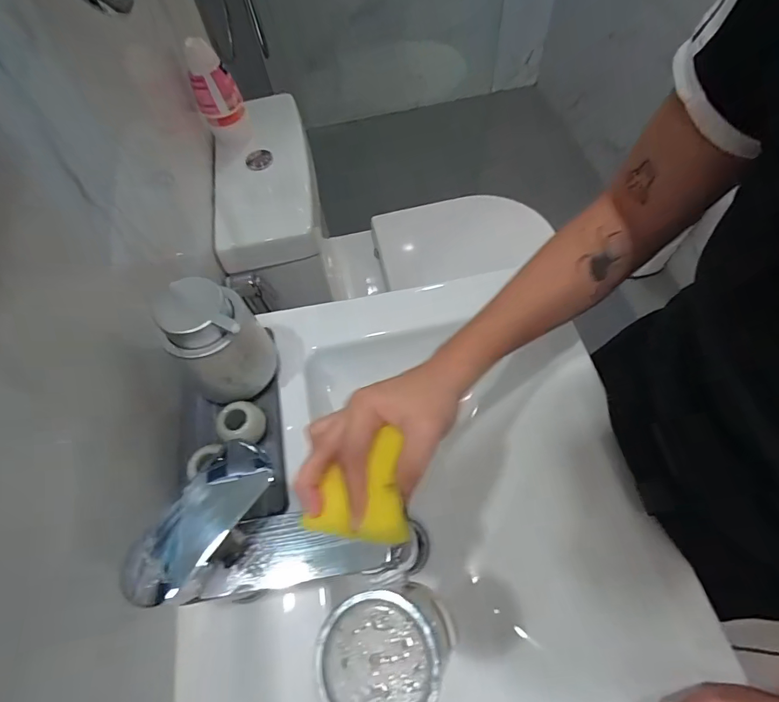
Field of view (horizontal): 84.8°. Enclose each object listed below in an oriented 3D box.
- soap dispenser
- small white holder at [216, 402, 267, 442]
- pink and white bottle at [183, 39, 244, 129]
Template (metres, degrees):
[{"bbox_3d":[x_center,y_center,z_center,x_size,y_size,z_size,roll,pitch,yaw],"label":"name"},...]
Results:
[{"bbox_3d":[-0.159,-0.009,0.410,0.080,0.142,0.090,-31,65,-14],"label":"soap dispenser"},{"bbox_3d":[-0.140,0.071,0.414,0.042,0.037,0.037,-3,62,0],"label":"small white holder"},{"bbox_3d":[-0.287,-0.435,0.695,0.071,0.113,0.053,-20,63,-9],"label":"pink and white bottle"}]

